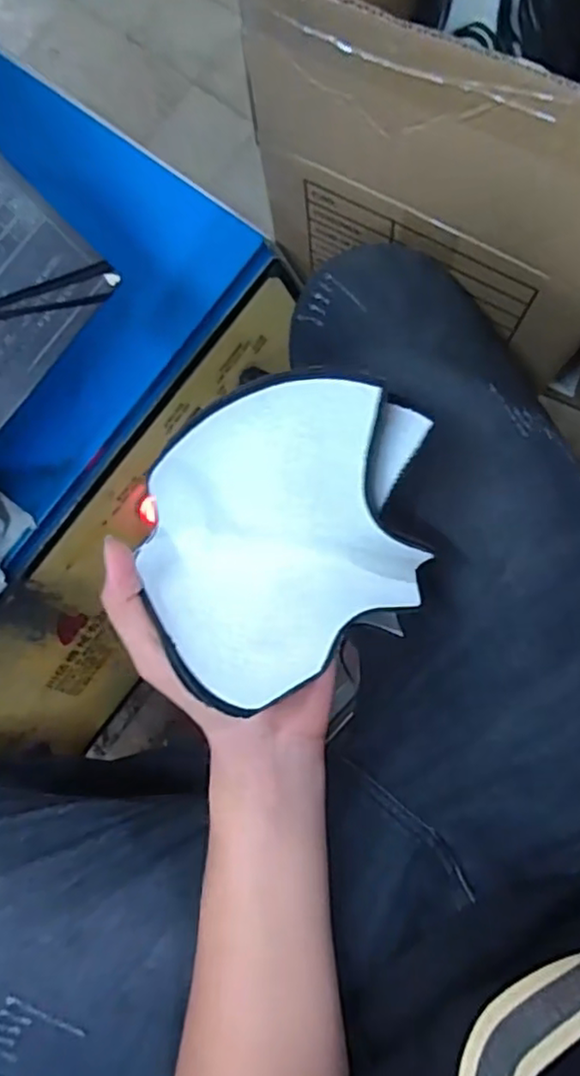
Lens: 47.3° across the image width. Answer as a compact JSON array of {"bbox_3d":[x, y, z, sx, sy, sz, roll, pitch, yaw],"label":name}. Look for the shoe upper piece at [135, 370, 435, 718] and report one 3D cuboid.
[{"bbox_3d":[-0.006,0.001,0.346,0.157,0.105,0.137,-20,83,2],"label":"shoe upper piece"}]

